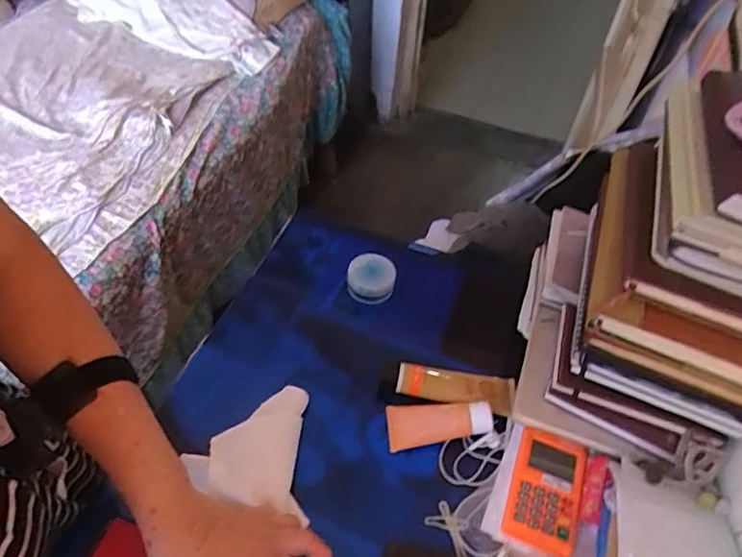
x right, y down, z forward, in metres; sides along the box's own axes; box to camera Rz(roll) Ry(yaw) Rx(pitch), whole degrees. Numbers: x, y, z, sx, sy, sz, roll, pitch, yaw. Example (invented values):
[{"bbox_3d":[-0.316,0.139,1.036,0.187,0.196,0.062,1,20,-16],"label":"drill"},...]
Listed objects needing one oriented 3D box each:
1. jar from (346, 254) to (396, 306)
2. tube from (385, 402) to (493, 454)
[{"bbox_3d":[0.001,0.001,0.756,0.063,0.039,0.060,2,51,-2],"label":"jar"},{"bbox_3d":[0.078,0.163,0.620,0.116,0.029,0.050,-2,51,-5],"label":"tube"}]

